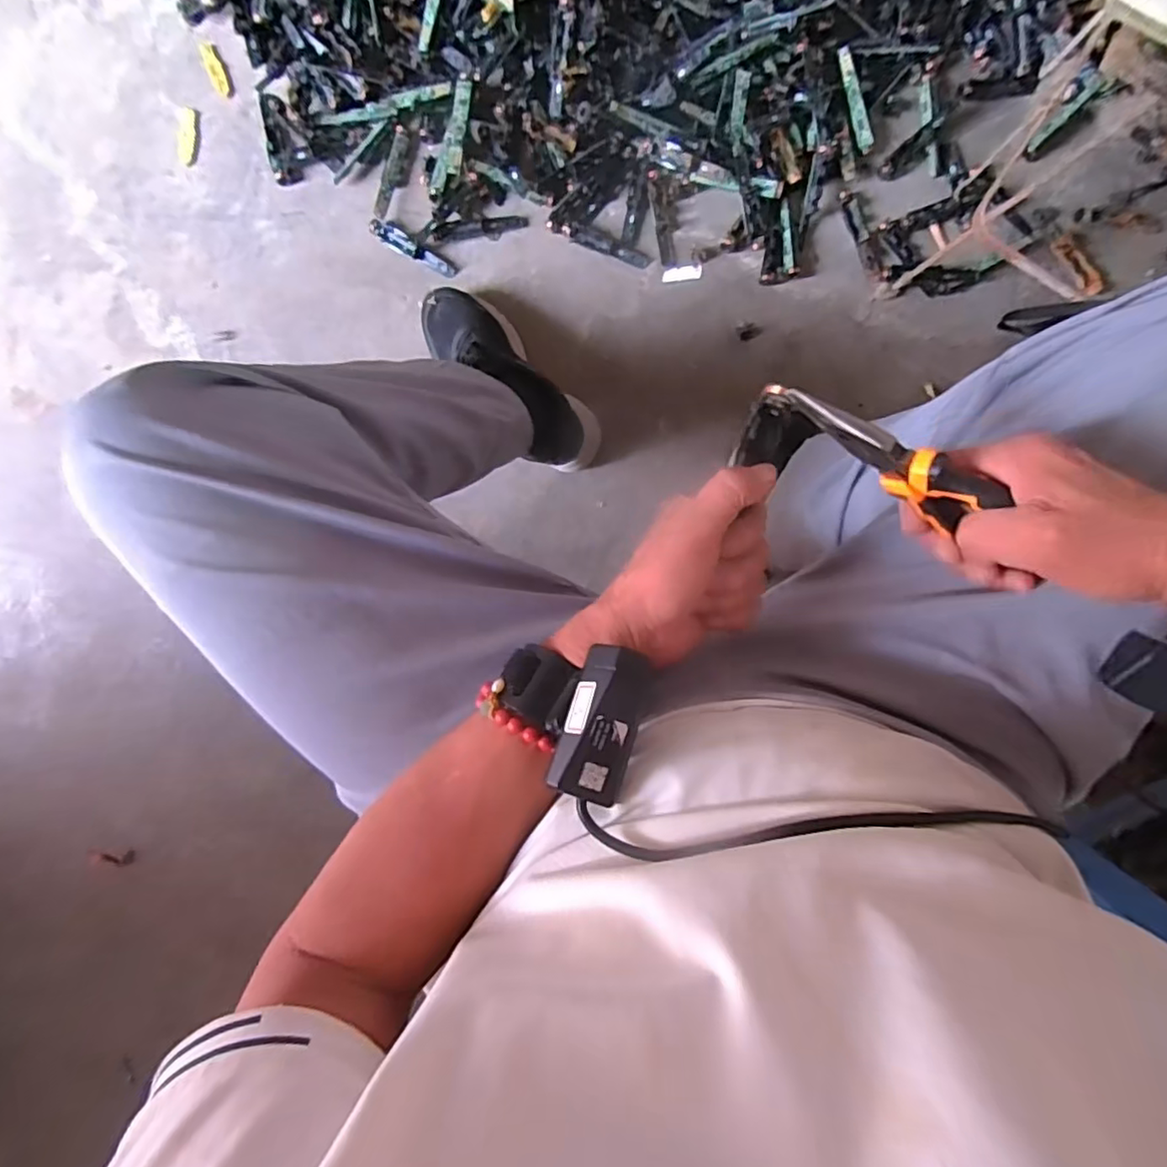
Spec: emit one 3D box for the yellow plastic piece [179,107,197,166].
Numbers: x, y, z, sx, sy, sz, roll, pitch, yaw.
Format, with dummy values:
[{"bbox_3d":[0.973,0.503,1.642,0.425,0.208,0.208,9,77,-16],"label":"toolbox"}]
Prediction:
[{"bbox_3d":[-0.454,-0.513,0.690,0.019,0.006,0.059,9,95,-1],"label":"yellow plastic piece"}]

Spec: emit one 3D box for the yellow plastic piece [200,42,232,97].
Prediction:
[{"bbox_3d":[-0.417,-0.583,0.682,0.020,0.009,0.051,-16,95,1],"label":"yellow plastic piece"}]

